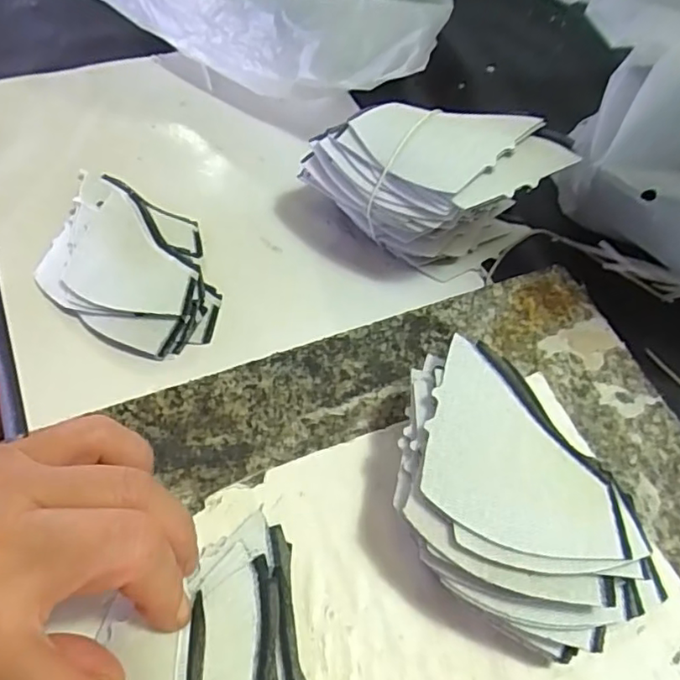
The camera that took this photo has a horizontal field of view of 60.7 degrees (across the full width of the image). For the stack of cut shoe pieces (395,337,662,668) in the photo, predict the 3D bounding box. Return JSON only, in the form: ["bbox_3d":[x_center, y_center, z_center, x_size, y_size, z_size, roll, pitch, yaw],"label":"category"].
[{"bbox_3d":[0.060,0.064,0.225,0.070,0.050,0.112,-32,66,-20],"label":"stack of cut shoe pieces"}]

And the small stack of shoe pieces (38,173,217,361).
[{"bbox_3d":[-0.123,-0.046,0.333,0.128,0.018,0.088,29,62,14],"label":"small stack of shoe pieces"}]

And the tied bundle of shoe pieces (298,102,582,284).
[{"bbox_3d":[0.046,-0.080,0.323,0.128,0.083,0.057,5,59,1],"label":"tied bundle of shoe pieces"}]

